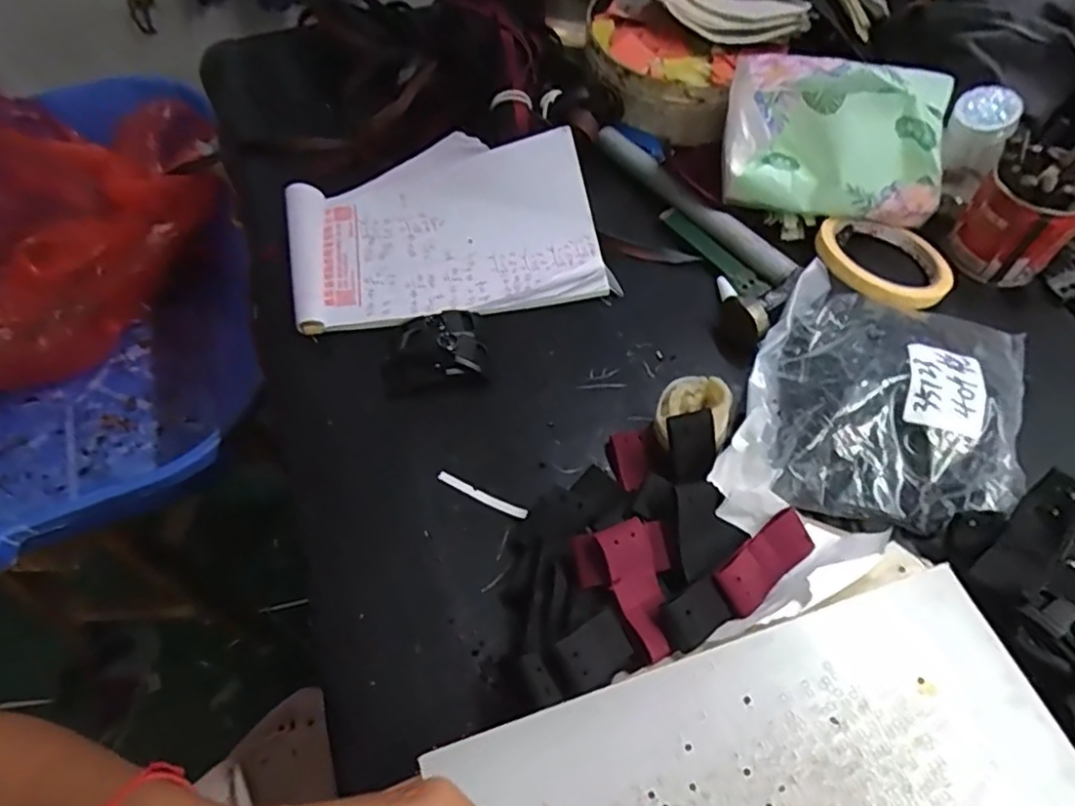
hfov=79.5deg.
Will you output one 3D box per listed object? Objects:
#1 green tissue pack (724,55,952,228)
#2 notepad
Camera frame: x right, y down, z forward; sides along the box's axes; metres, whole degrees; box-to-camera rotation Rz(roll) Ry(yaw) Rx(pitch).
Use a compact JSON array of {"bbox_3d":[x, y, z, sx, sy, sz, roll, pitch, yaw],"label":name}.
[{"bbox_3d":[0.209,-0.181,0.457,0.153,0.087,0.073,13,59,10],"label":"green tissue pack"},{"bbox_3d":[-0.070,-0.127,0.467,0.209,0.029,0.146,-13,68,-1],"label":"notepad"}]

